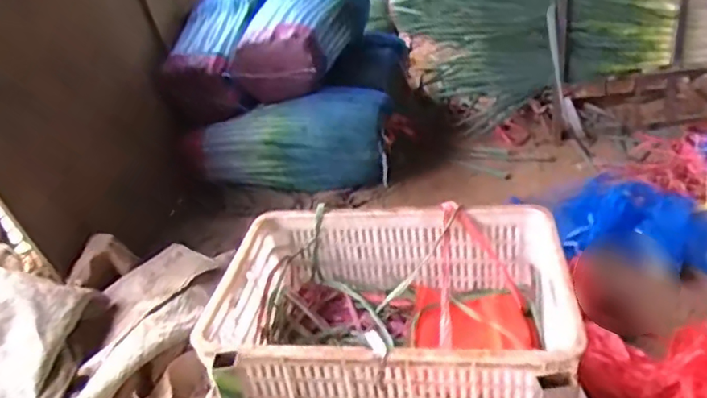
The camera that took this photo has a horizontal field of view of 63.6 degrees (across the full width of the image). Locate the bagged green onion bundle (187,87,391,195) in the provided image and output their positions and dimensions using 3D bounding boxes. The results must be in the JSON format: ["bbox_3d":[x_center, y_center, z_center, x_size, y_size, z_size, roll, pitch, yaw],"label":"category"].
[{"bbox_3d":[-0.203,-0.170,1.723,0.640,0.250,0.210,0,32,12],"label":"bagged green onion bundle"}]

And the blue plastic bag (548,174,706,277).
[{"bbox_3d":[0.629,0.055,1.268,0.345,0.048,0.372,-24,35,-25],"label":"blue plastic bag"}]

